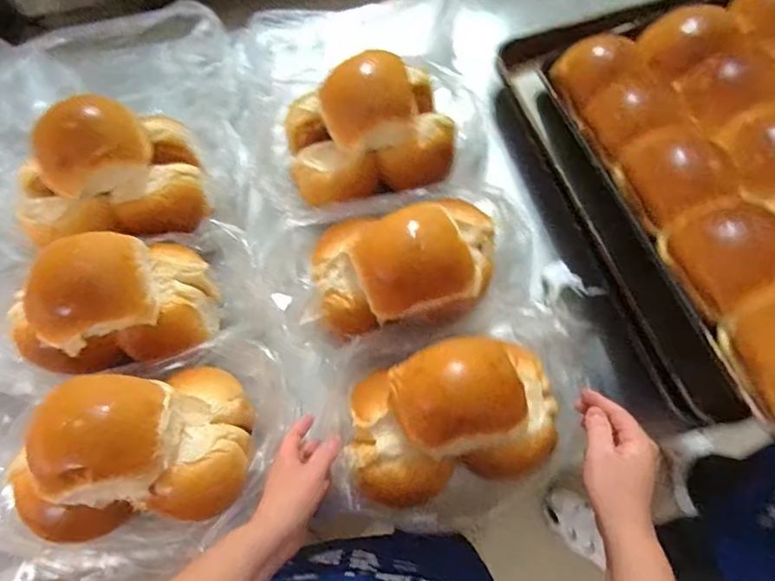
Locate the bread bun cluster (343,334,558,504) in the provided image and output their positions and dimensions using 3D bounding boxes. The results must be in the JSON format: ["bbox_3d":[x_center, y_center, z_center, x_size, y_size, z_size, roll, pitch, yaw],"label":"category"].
[{"bbox_3d":[0.071,0.128,0.502,0.212,0.121,0.129,-15,71,-5],"label":"bread bun cluster"}]

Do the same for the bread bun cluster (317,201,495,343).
[{"bbox_3d":[0.019,-0.046,0.579,0.231,0.105,0.154,-17,71,-6],"label":"bread bun cluster"}]

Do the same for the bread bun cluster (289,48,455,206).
[{"bbox_3d":[-0.027,-0.222,0.661,0.224,0.131,0.158,-13,71,-4],"label":"bread bun cluster"}]

